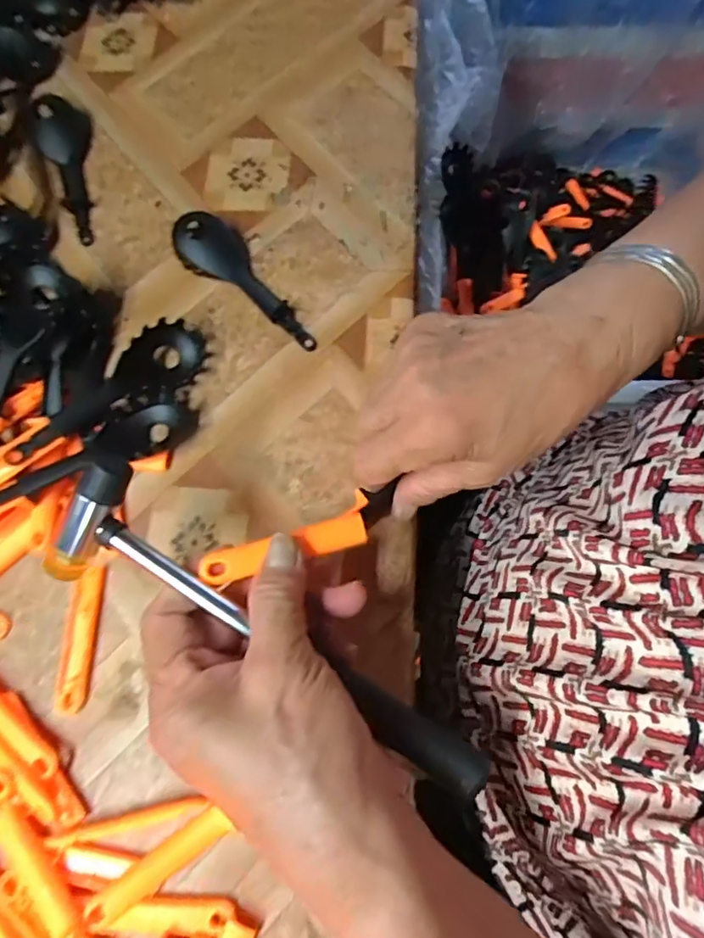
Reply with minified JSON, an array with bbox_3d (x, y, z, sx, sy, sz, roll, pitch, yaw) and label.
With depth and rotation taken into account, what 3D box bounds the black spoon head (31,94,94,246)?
[{"bbox_3d":[-0.198,-0.214,0.374,0.035,0.012,0.120,-18,73,-4],"label":"black spoon head"}]

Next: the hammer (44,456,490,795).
[{"bbox_3d":[-0.036,0.068,0.225,0.207,0.020,0.048,32,76,3],"label":"hammer"}]

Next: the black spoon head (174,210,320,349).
[{"bbox_3d":[-0.066,-0.124,0.341,0.120,0.017,0.038,40,78,12],"label":"black spoon head"}]

